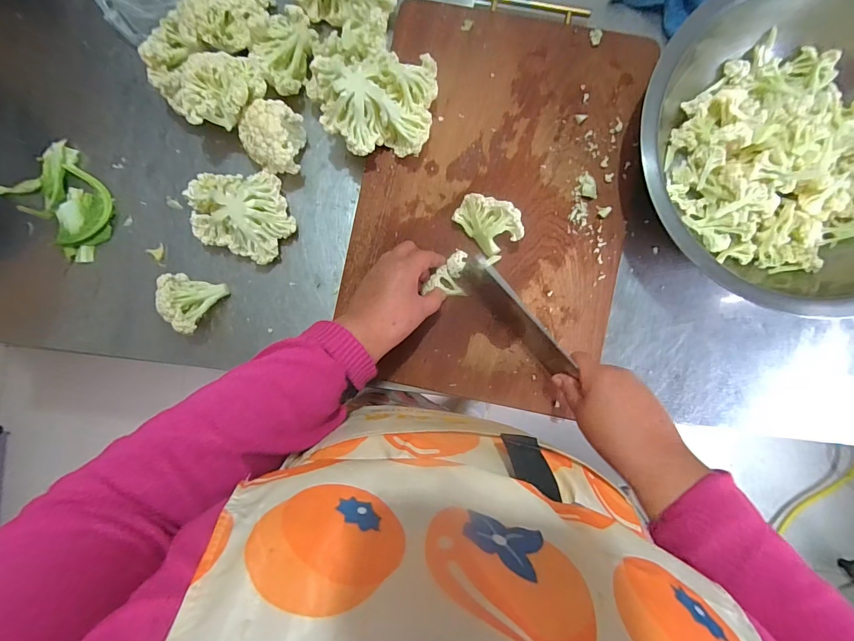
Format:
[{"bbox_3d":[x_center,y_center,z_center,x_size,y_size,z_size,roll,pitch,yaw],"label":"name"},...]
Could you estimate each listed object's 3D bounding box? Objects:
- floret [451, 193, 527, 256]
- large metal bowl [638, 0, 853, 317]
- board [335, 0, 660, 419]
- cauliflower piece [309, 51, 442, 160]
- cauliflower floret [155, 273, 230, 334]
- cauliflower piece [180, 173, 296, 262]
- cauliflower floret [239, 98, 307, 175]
[{"bbox_3d":[0.073,-0.115,0.485,0.050,0.049,0.076,-44,88,0],"label":"floret"},{"bbox_3d":[0.410,-0.206,0.477,0.348,0.135,0.375,0,89,4],"label":"large metal bowl"},{"bbox_3d":[0.081,-0.139,0.516,0.321,0.032,0.462,11,89,5],"label":"board"},{"bbox_3d":[-0.058,-0.253,0.484,0.136,0.073,0.115,0,88,2],"label":"cauliflower piece"},{"bbox_3d":[-0.300,-0.020,0.521,0.062,0.060,0.069,14,89,2],"label":"cauliflower floret"},{"bbox_3d":[-0.235,-0.138,0.522,0.130,0.060,0.108,20,89,2],"label":"cauliflower piece"},{"bbox_3d":[-0.189,-0.222,0.518,0.069,0.079,0.072,11,89,2],"label":"cauliflower floret"}]

